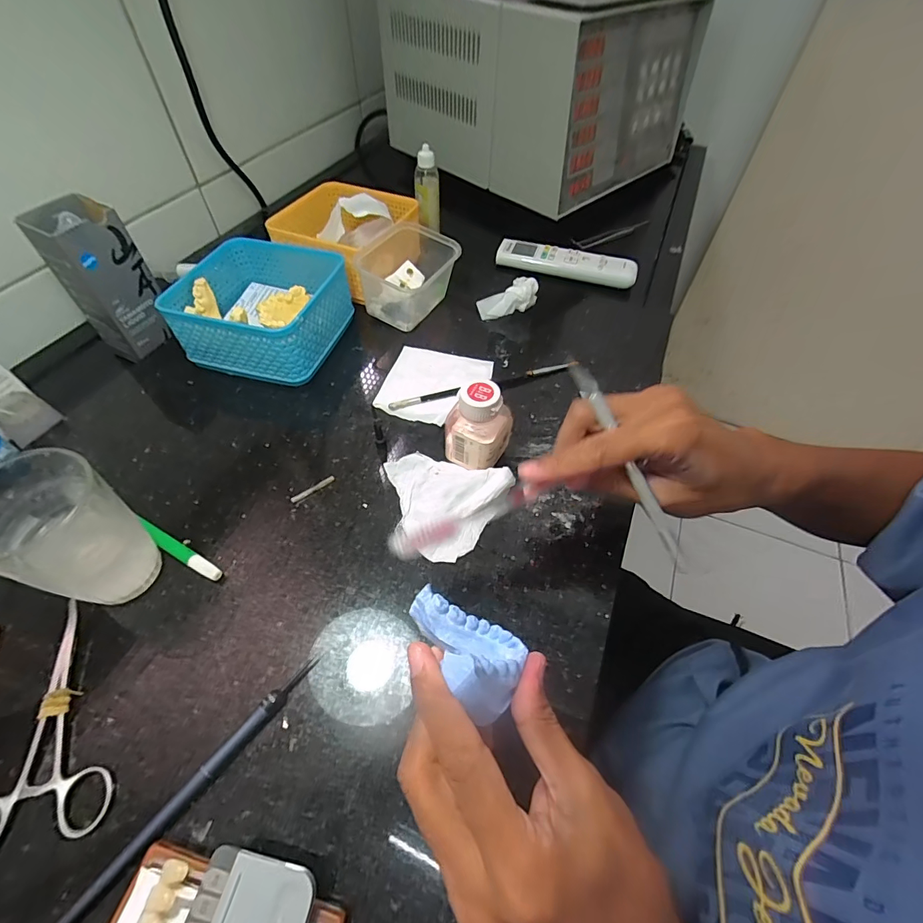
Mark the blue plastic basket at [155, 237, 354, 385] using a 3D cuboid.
[{"bbox_3d":[-0.193,-0.150,0.425,0.134,0.066,0.133,12,54,8],"label":"blue plastic basket"}]

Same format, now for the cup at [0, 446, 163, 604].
[{"bbox_3d":[-0.231,0.045,0.258,0.063,0.093,0.067,15,54,10],"label":"cup"}]

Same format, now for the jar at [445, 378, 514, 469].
[{"bbox_3d":[0.013,-0.026,0.330,0.043,0.071,0.039,25,56,17],"label":"jar"}]

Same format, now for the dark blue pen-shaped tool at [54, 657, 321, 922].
[{"bbox_3d":[-0.136,0.166,0.223,0.009,0.009,0.151,33,59,22],"label":"dark blue pen-shaped tool"}]

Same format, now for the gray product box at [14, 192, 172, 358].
[{"bbox_3d":[-0.321,-0.163,0.395,0.060,0.119,0.060,25,57,17],"label":"gray product box"}]

